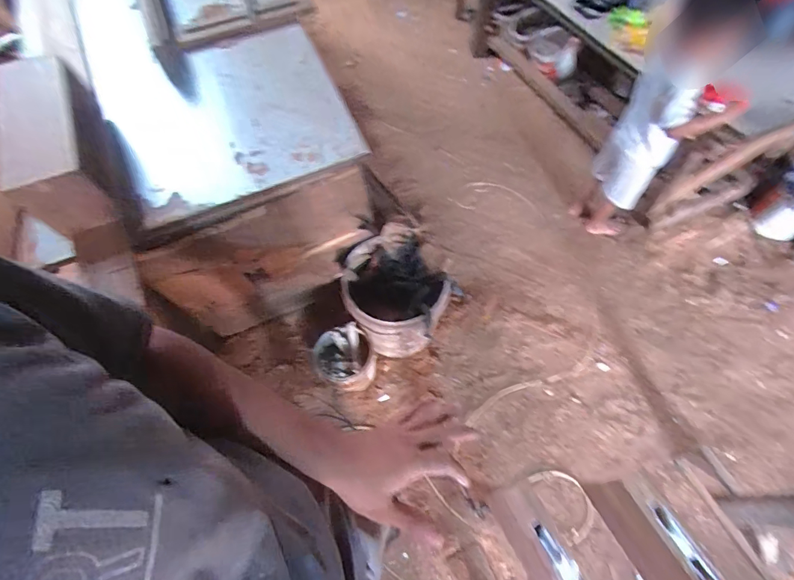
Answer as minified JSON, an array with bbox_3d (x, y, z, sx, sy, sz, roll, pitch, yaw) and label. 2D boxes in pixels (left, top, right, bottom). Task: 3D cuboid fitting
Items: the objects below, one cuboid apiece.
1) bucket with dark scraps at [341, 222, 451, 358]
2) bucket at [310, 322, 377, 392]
[{"bbox_3d":[-0.005,0.046,1.336,0.289,0.340,0.319,-30,64,-11],"label":"bucket with dark scraps"},{"bbox_3d":[-0.167,0.238,1.346,0.198,0.186,0.174,-17,62,-5],"label":"bucket"}]

